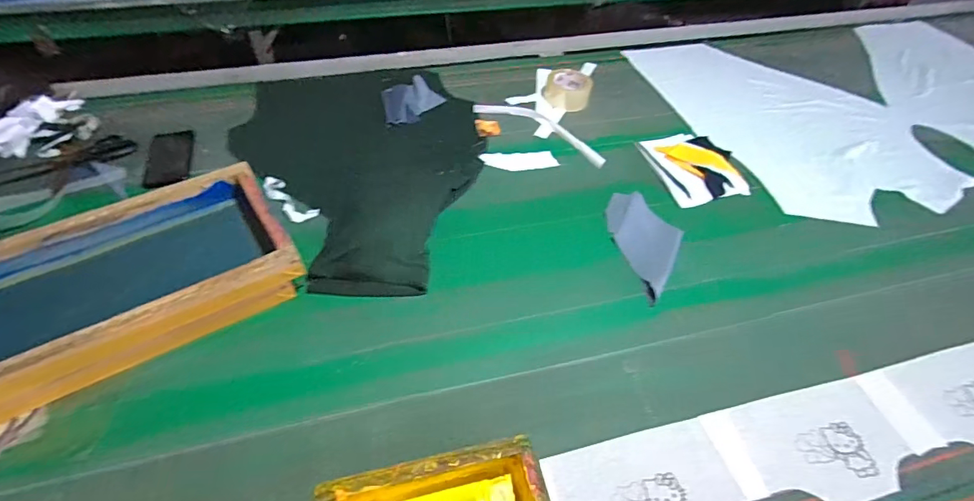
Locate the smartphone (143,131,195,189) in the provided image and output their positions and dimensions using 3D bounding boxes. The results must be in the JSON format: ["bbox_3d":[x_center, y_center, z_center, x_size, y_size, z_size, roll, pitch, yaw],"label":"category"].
[{"bbox_3d":[-0.617,-0.185,0.915,0.078,0.008,0.156,-12,50,-13],"label":"smartphone"}]

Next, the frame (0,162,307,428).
[{"bbox_3d":[-0.519,0.048,0.662,0.464,0.090,0.256,-24,53,-22],"label":"frame"}]

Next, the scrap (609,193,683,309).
[{"bbox_3d":[0.272,-0.019,0.794,0.113,0.011,0.232,-6,49,-8],"label":"scrap"}]

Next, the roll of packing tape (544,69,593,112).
[{"bbox_3d":[0.189,-0.375,1.090,0.106,0.046,0.132,9,48,8],"label":"roll of packing tape"}]

